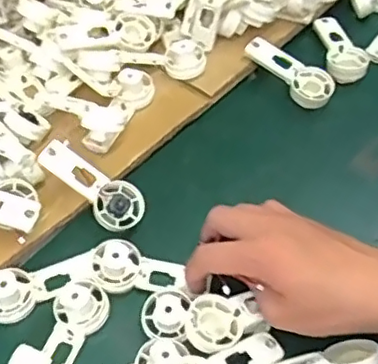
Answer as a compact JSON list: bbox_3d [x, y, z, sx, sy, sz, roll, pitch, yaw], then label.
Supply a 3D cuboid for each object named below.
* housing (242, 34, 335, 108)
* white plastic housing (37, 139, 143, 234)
[{"bbox_3d":[0.095,-0.106,0.580,0.093,0.019,0.035,37,61,10],"label":"housing"},{"bbox_3d":[-0.078,0.003,0.490,0.093,0.014,0.037,39,58,-7],"label":"white plastic housing"}]

